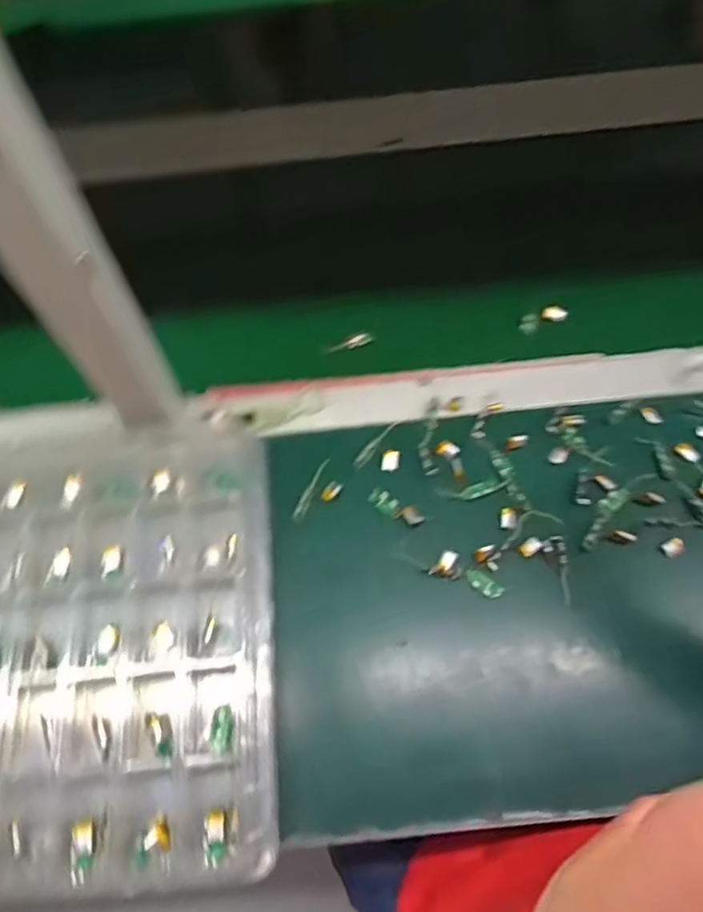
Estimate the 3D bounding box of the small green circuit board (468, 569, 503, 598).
[{"bbox_3d":[0.099,0.095,0.475,0.029,0.004,0.012,33,70,17],"label":"small green circuit board"}]

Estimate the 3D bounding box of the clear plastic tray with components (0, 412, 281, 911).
[{"bbox_3d":[-0.182,0.120,0.437,0.249,0.028,0.309,-6,66,-2],"label":"clear plastic tray with components"}]

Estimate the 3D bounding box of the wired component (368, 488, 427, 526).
[{"bbox_3d":[0.035,0.041,0.506,0.048,0.004,0.017,30,69,16],"label":"wired component"}]

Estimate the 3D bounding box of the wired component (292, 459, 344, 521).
[{"bbox_3d":[-0.024,0.029,0.510,0.026,0.004,0.058,26,68,14],"label":"wired component"}]

